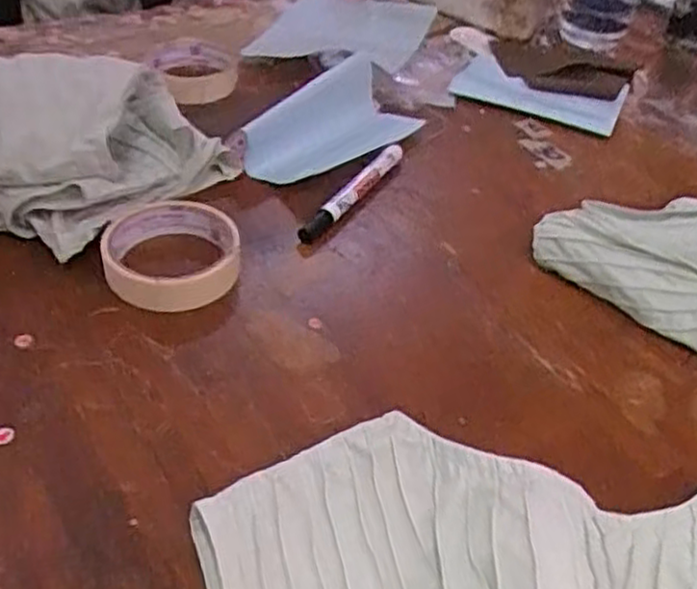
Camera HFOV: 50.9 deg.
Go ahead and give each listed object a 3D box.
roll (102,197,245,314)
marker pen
[{"bbox_3d":[-0.120,-0.028,0.495,0.085,0.033,0.082,3,41,-2],"label":"roll"},{"bbox_3d":[0.005,-0.082,0.566,0.016,0.016,0.135,25,45,22],"label":"marker pen"}]

